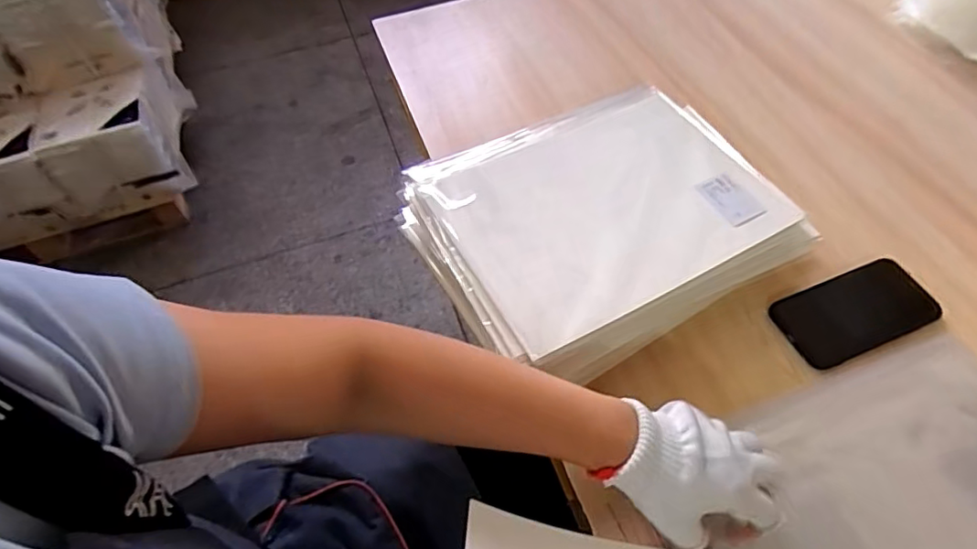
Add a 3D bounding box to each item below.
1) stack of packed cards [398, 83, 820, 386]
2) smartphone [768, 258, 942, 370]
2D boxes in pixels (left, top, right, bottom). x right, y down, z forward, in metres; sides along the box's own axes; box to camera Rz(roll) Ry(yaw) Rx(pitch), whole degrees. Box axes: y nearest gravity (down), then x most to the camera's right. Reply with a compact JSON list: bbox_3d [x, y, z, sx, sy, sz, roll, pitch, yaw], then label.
[{"bbox_3d":[0.107,-0.057,0.577,0.338,0.083,0.254,-24,58,-13],"label":"stack of packed cards"},{"bbox_3d":[0.359,0.036,0.569,0.147,0.005,0.077,-22,62,-5],"label":"smartphone"}]

